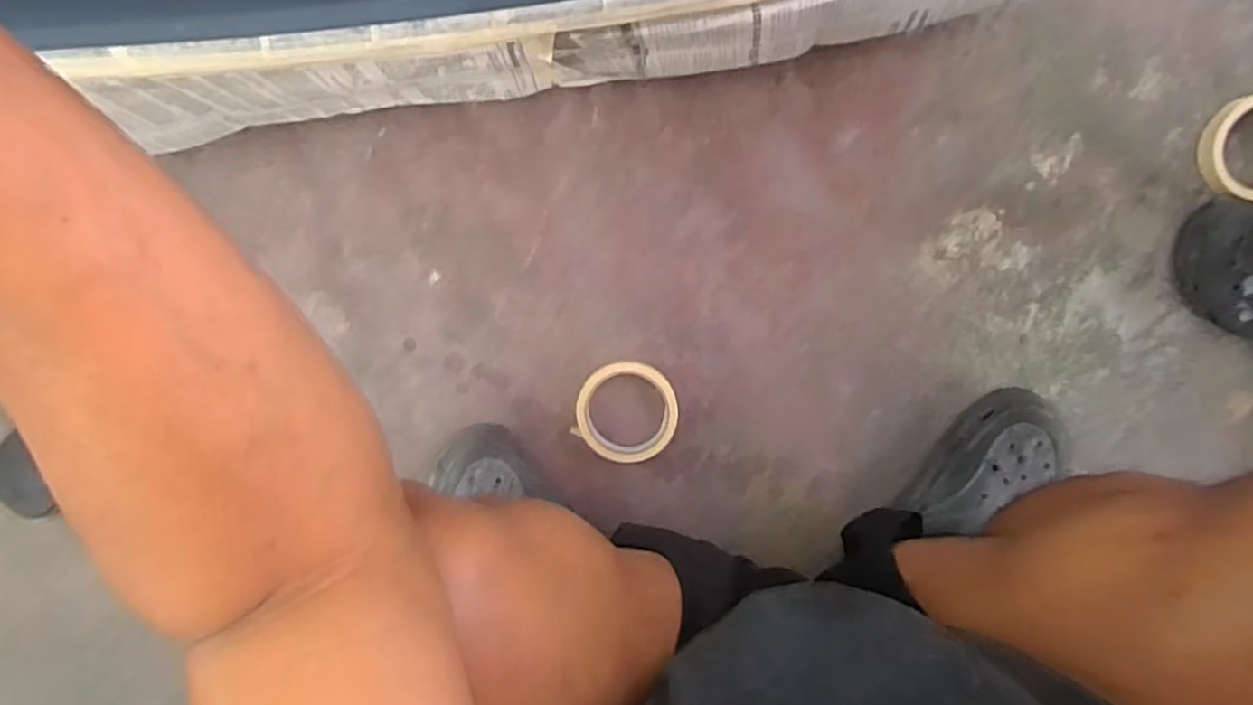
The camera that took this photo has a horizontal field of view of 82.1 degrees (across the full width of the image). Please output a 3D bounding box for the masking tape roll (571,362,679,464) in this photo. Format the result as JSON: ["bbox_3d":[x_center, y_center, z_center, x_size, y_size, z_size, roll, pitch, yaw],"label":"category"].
[{"bbox_3d":[0.001,0.058,0.699,0.096,0.019,0.096,0,99,1],"label":"masking tape roll"}]

